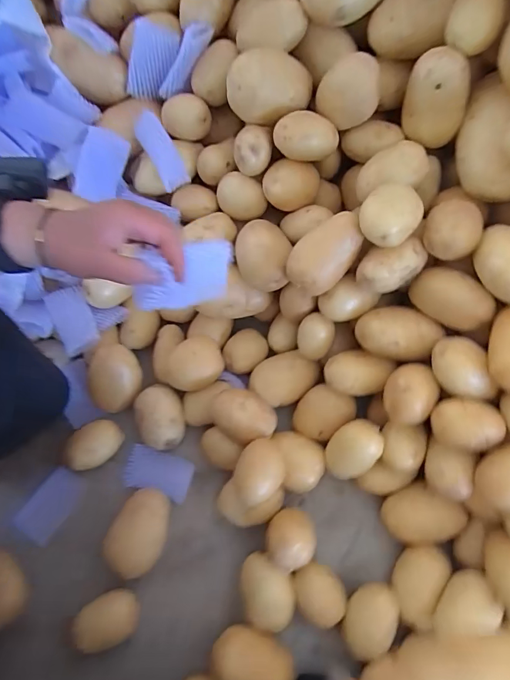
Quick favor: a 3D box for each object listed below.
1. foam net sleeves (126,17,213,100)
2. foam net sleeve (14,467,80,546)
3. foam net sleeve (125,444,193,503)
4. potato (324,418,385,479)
[{"bbox_3d":[-0.129,-0.412,0.620,0.131,0.093,0.066,11,71,4],"label":"foam net sleeves"},{"bbox_3d":[-0.308,0.250,0.636,0.056,0.005,0.097,39,64,-4],"label":"foam net sleeve"},{"bbox_3d":[-0.149,0.206,0.651,0.100,0.010,0.062,15,72,6],"label":"foam net sleeve"},{"bbox_3d":[0.147,0.154,0.598,0.061,0.056,0.093,51,121,29],"label":"potato"}]

